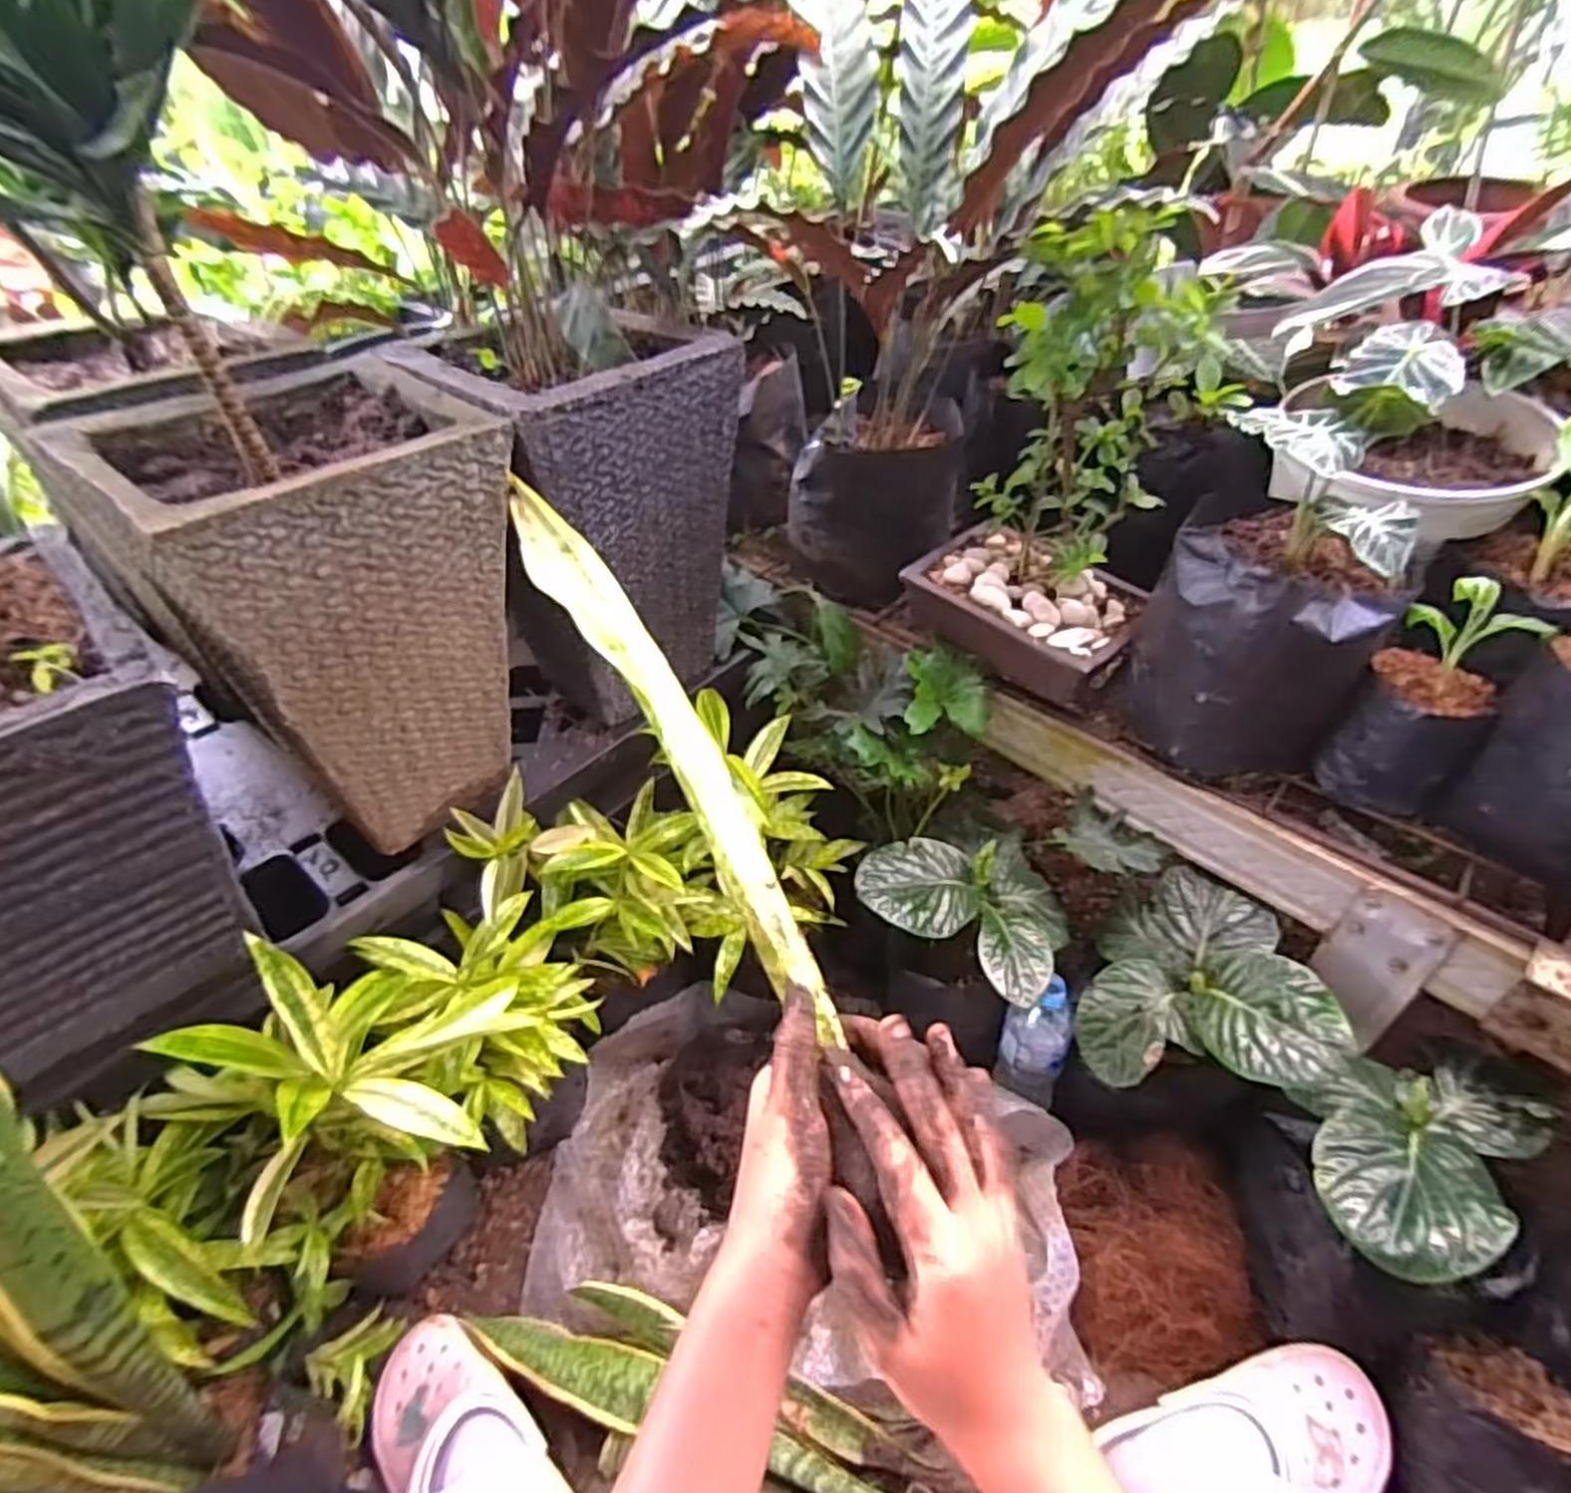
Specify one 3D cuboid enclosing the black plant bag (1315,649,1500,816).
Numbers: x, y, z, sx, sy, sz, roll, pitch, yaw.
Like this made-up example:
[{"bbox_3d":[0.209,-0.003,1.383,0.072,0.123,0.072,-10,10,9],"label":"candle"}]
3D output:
[{"bbox_3d":[0.546,-0.014,0.711,0.097,0.100,0.105,25,54,23],"label":"black plant bag"}]

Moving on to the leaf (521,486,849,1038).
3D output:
[{"bbox_3d":[-0.066,-0.008,0.455,0.043,0.028,0.364,-27,75,-20],"label":"leaf"}]

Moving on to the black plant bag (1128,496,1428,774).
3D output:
[{"bbox_3d":[0.433,-0.105,0.740,0.183,0.175,0.203,30,56,26],"label":"black plant bag"}]

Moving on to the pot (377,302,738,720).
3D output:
[{"bbox_3d":[-0.188,-0.230,0.798,0.221,0.339,0.213,-37,56,-27],"label":"pot"}]

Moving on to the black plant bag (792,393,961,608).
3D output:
[{"bbox_3d":[0.106,-0.299,0.967,0.186,0.204,0.188,5,48,8],"label":"black plant bag"}]

